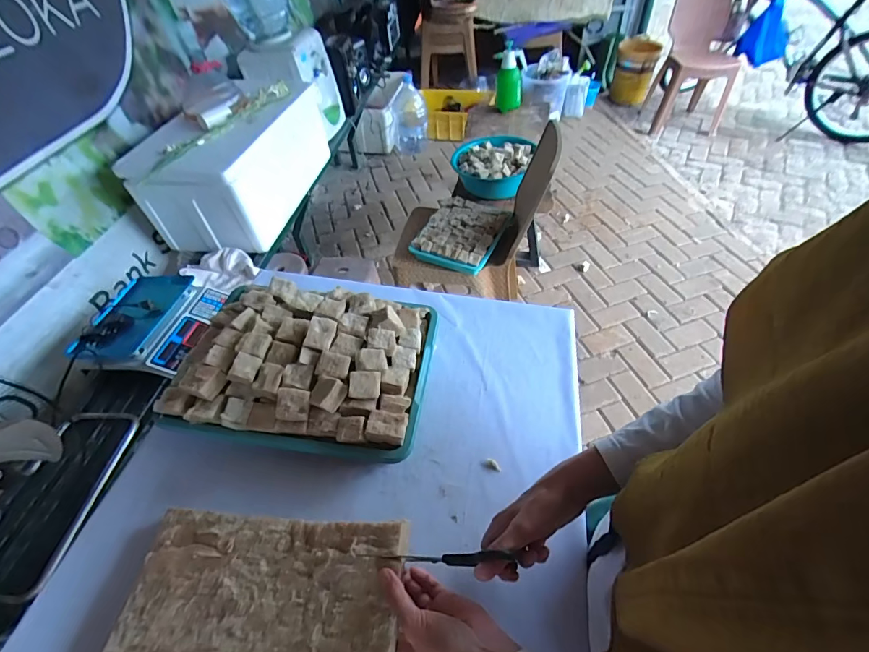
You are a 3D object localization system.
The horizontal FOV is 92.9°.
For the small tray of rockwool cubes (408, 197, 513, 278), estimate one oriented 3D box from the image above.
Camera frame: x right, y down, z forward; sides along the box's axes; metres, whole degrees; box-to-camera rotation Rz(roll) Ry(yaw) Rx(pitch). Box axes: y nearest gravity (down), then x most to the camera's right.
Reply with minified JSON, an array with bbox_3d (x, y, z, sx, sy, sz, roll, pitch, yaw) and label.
[{"bbox_3d":[0.103,-0.335,1.467,0.259,0.106,0.327,17,49,19],"label":"small tray of rockwool cubes"}]

